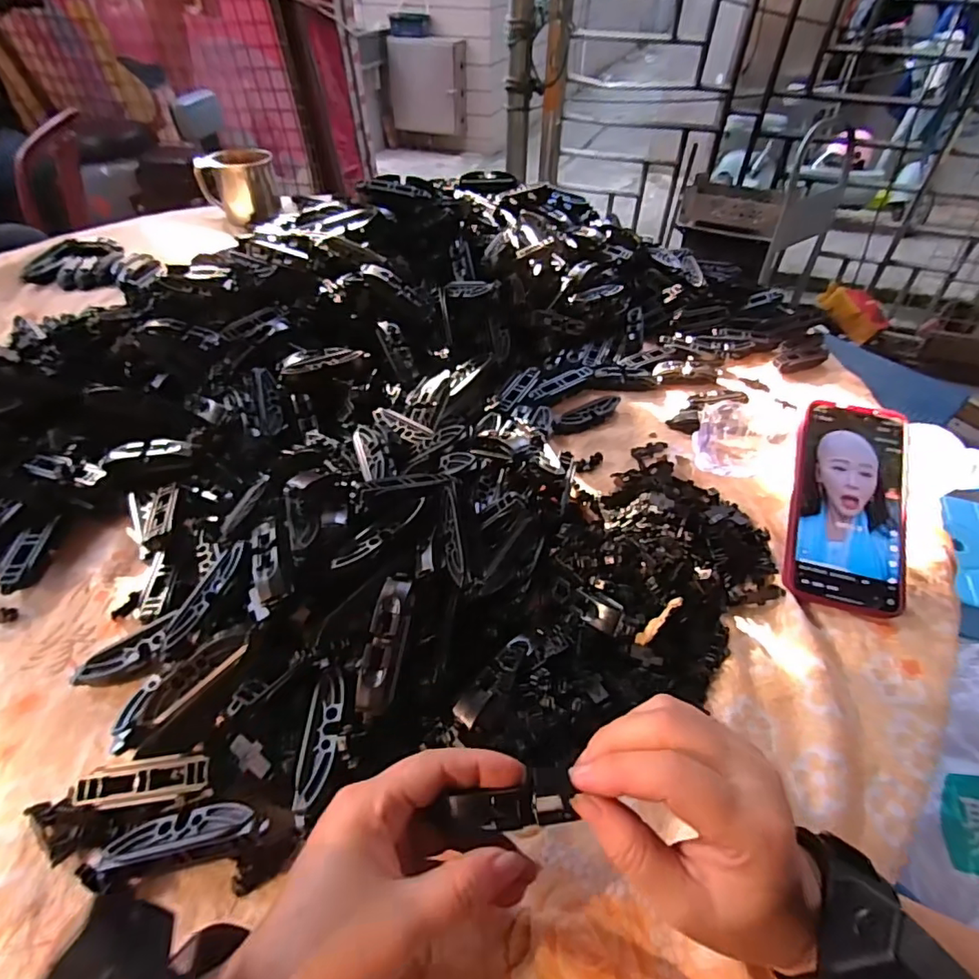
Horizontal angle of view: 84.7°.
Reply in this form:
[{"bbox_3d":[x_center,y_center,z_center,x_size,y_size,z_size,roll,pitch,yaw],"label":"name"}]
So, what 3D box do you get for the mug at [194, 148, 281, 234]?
[{"bbox_3d":[-0.398,-0.481,0.855,0.116,0.090,0.089,-19,49,-18],"label":"mug"}]

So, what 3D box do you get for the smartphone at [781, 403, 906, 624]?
[{"bbox_3d":[0.266,0.008,0.396,0.080,0.016,0.162,14,73,13],"label":"smartphone"}]

